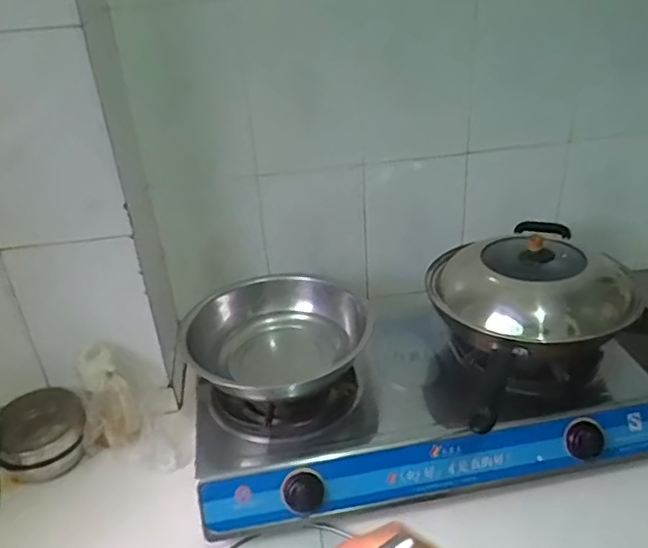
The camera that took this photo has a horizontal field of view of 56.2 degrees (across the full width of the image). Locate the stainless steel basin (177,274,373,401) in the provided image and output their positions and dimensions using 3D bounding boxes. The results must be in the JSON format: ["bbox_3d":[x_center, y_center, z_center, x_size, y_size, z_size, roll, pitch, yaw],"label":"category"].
[{"bbox_3d":[-0.071,0.125,0.965,0.288,0.120,0.274,-3,31,2],"label":"stainless steel basin"}]

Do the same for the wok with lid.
[{"bbox_3d":[0.344,0.039,1.037,0.300,0.194,0.382,4,31,13],"label":"wok with lid"}]

